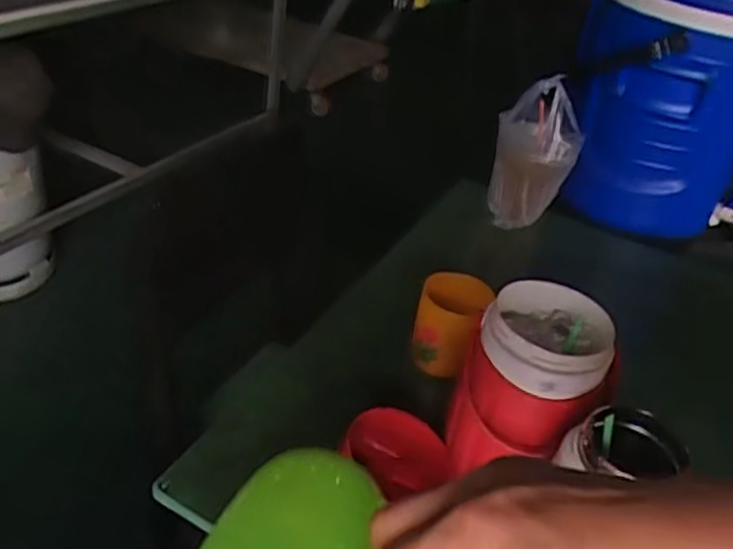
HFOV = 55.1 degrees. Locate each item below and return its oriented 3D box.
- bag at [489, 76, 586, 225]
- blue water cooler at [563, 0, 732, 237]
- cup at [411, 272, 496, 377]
[{"bbox_3d":[0.250,-0.172,1.049,0.120,0.215,0.072,11,35,1],"label":"bag"},{"bbox_3d":[0.466,-0.252,1.090,0.315,0.407,0.300,23,37,18],"label":"blue water cooler"},{"bbox_3d":[0.095,0.052,0.795,0.073,0.094,0.083,14,35,6],"label":"cup"}]

